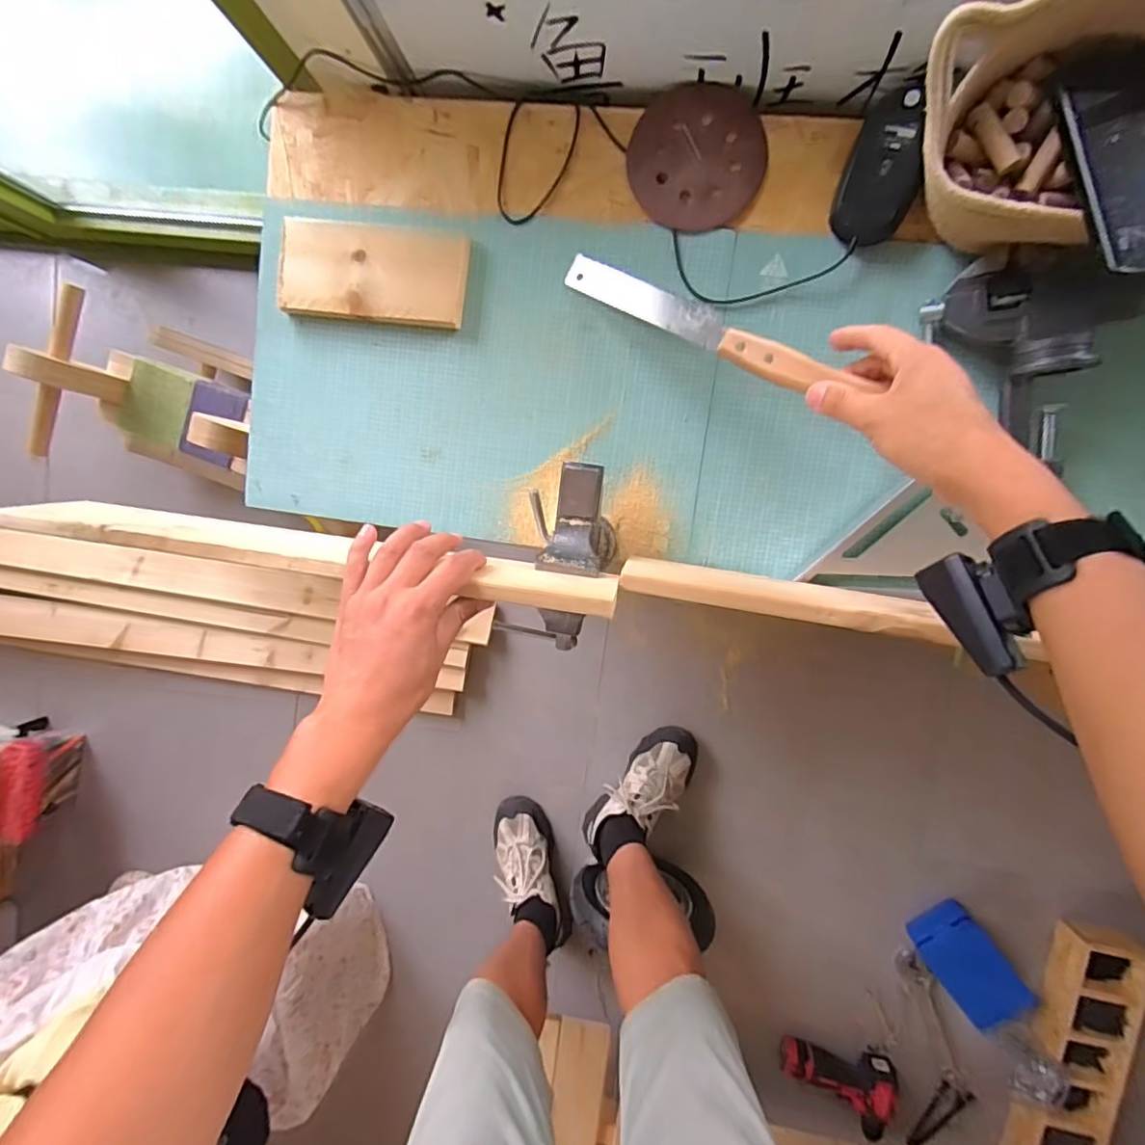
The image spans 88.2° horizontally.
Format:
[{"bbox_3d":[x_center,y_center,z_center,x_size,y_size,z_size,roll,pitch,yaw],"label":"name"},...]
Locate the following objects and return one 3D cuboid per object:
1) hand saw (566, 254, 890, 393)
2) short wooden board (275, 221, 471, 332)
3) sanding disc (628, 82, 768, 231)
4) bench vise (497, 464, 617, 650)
[{"bbox_3d":[0.103,-0.203,0.485,0.265,0.019,0.031,37,97,25],"label":"hand saw"},{"bbox_3d":[-0.186,-0.279,0.553,0.177,0.019,0.085,8,97,6],"label":"short wooden board"},{"bbox_3d":[0.108,-0.361,0.513,0.114,0.005,0.119,7,97,6],"label":"sanding disc"},{"bbox_3d":[-0.005,-0.015,0.517,0.079,0.093,0.157,8,97,6],"label":"bench vise"}]

